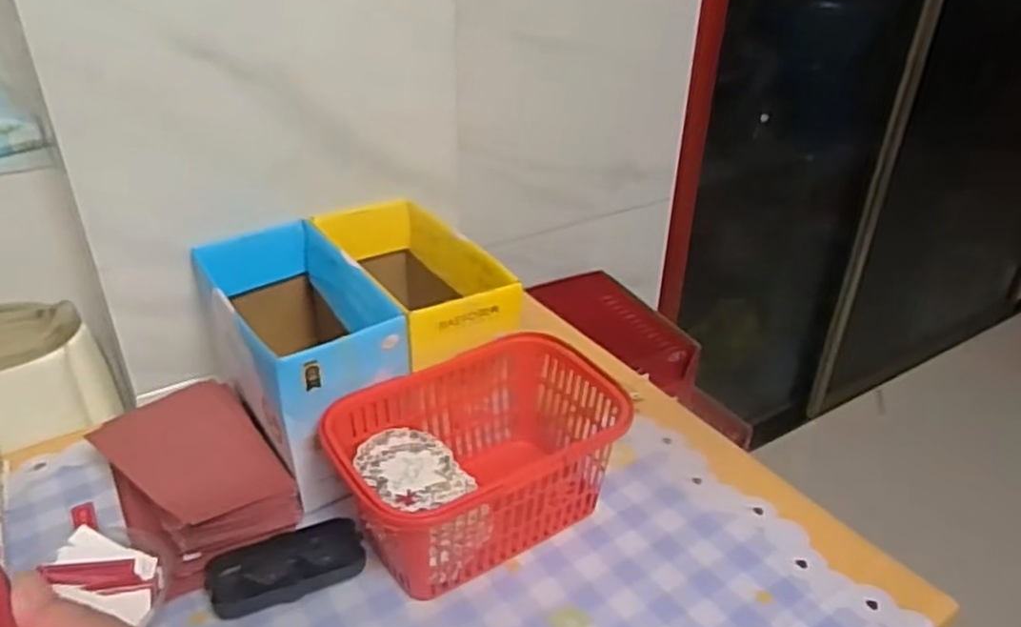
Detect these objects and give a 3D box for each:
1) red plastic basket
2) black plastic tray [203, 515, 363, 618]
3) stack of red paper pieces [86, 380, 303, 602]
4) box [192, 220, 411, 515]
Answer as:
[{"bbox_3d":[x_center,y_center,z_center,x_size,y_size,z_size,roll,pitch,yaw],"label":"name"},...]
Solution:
[{"bbox_3d":[-0.027,0.119,0.606,0.219,0.111,0.149,-14,35,-24],"label":"red plastic basket"},{"bbox_3d":[-0.170,0.190,0.570,0.112,0.020,0.053,-11,33,-19],"label":"black plastic tray"},{"bbox_3d":[-0.265,0.135,0.634,0.120,0.051,0.192,-23,39,-34],"label":"stack of red paper pieces"},{"bbox_3d":[-0.194,0.029,0.685,0.122,0.139,0.243,-21,38,-32],"label":"box"}]

